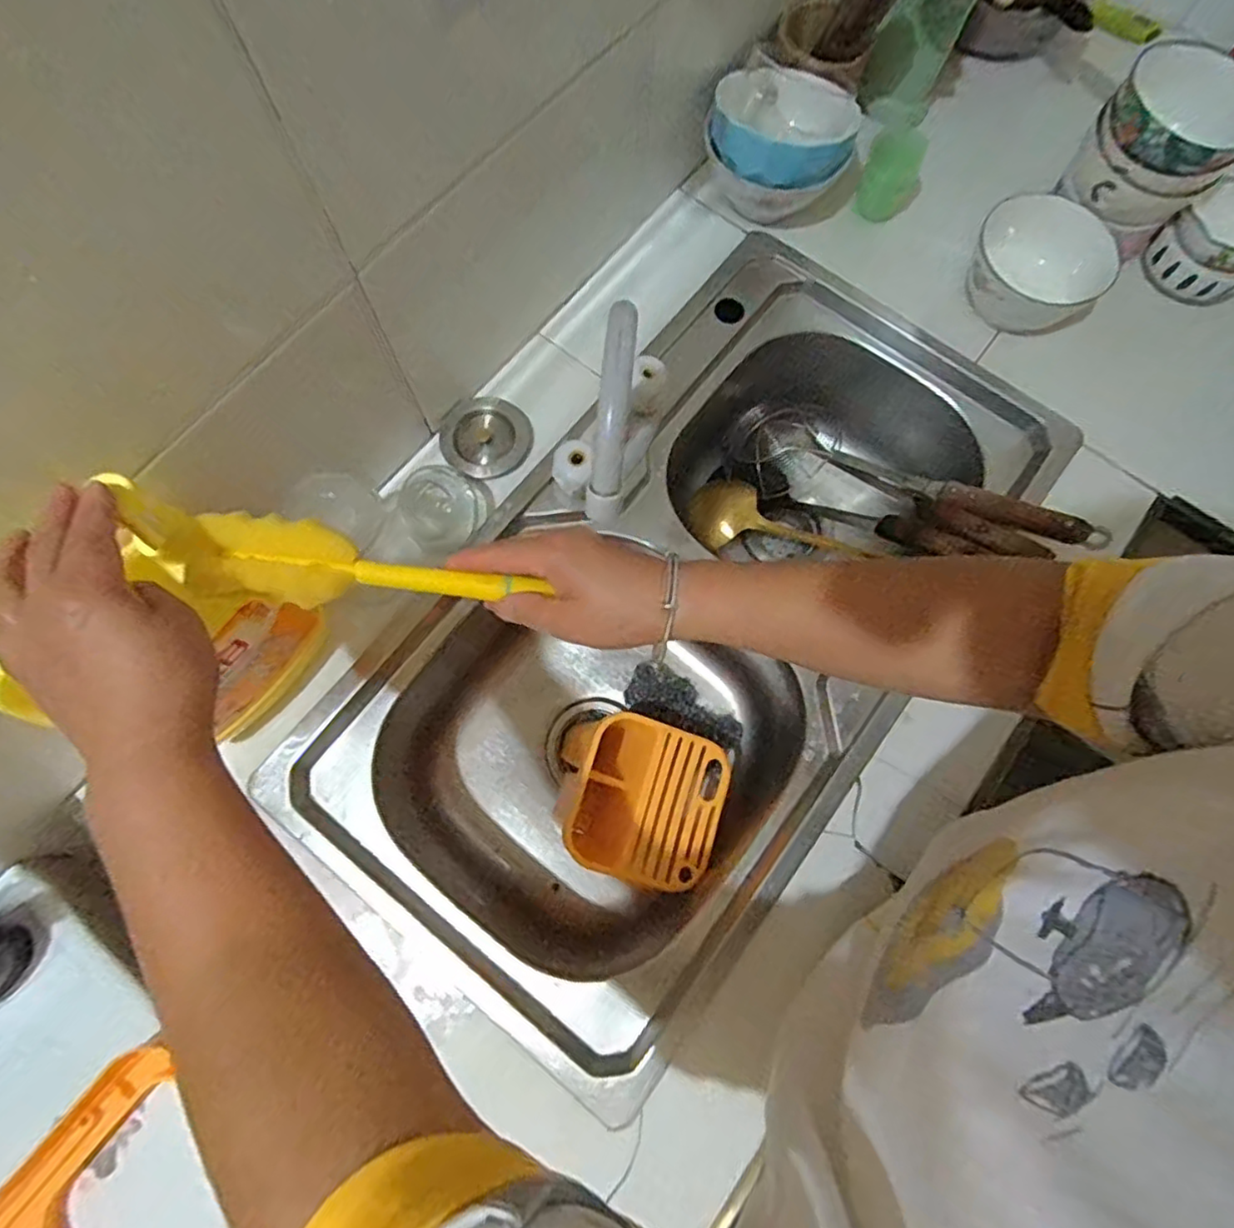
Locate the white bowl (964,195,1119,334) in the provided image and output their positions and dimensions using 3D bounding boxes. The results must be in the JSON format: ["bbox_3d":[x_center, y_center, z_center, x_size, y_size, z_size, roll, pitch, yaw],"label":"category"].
[{"bbox_3d":[0.415,-0.338,0.650,0.126,0.069,0.126,0,74,-1],"label":"white bowl"}]

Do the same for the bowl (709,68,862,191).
[{"bbox_3d":[0.161,-0.475,0.644,0.142,0.062,0.110,18,74,3],"label":"bowl"}]

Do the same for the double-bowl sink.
[{"bbox_3d":[0.070,0.010,0.677,0.403,0.230,0.739,38,77,9],"label":"double-bowl sink"}]

